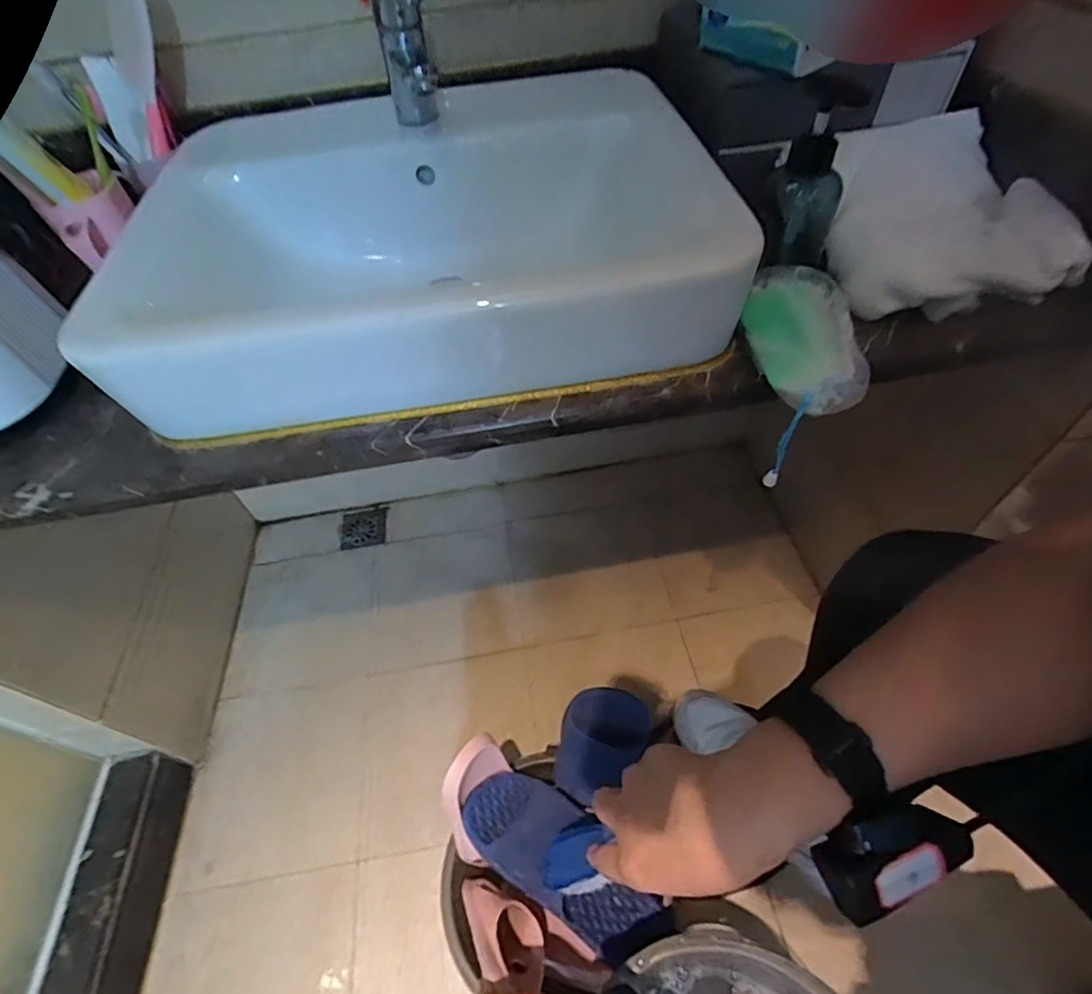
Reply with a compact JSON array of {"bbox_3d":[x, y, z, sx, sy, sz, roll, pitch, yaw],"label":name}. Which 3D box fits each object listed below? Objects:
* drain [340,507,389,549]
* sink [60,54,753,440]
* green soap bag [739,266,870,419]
[{"bbox_3d":[-0.419,0.068,1.256,0.111,0.015,0.103,-9,58,3],"label":"drain"},{"bbox_3d":[-0.113,-0.272,0.553,0.515,0.130,0.410,-10,52,-3],"label":"sink"},{"bbox_3d":[0.210,-0.128,0.454,0.084,0.060,0.127,4,52,6],"label":"green soap bag"}]

